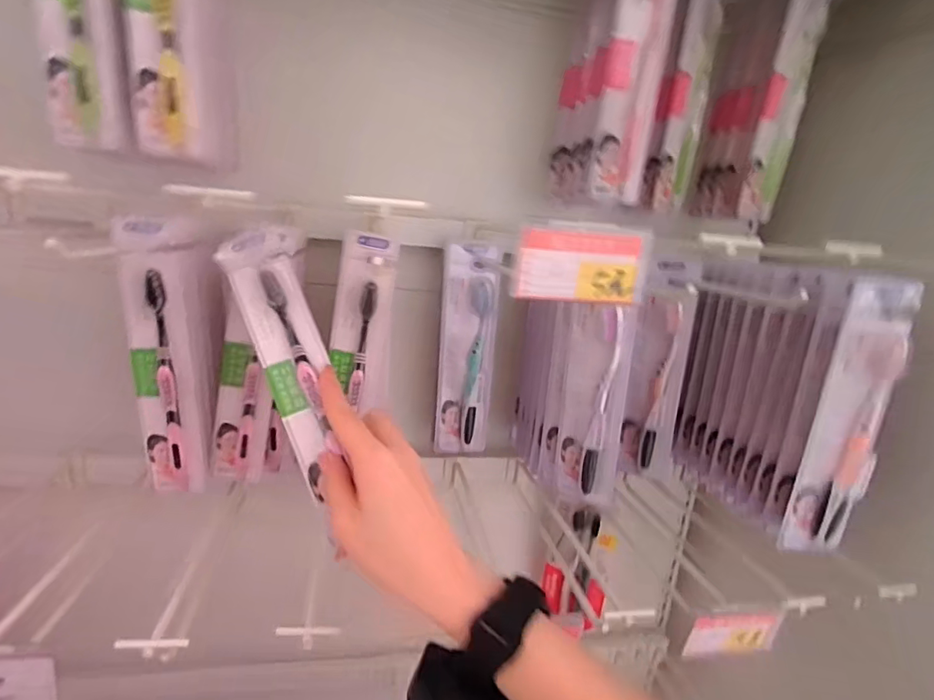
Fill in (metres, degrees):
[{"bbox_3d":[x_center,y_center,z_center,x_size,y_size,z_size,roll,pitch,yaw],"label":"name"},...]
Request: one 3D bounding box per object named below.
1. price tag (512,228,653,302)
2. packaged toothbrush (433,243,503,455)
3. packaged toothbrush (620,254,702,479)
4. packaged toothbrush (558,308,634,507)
[{"bbox_3d":[0.066,-0.047,0.298,0.077,0.038,0.008,1,12,-10],"label":"price tag"},{"bbox_3d":[0.000,0.004,0.572,0.059,0.226,0.016,4,16,-1],"label":"packaged toothbrush"},{"bbox_3d":[0.196,0.021,0.547,0.054,0.227,0.024,17,20,37],"label":"packaged toothbrush"},{"bbox_3d":[0.113,0.051,0.486,0.062,0.184,0.018,14,18,30],"label":"packaged toothbrush"}]

